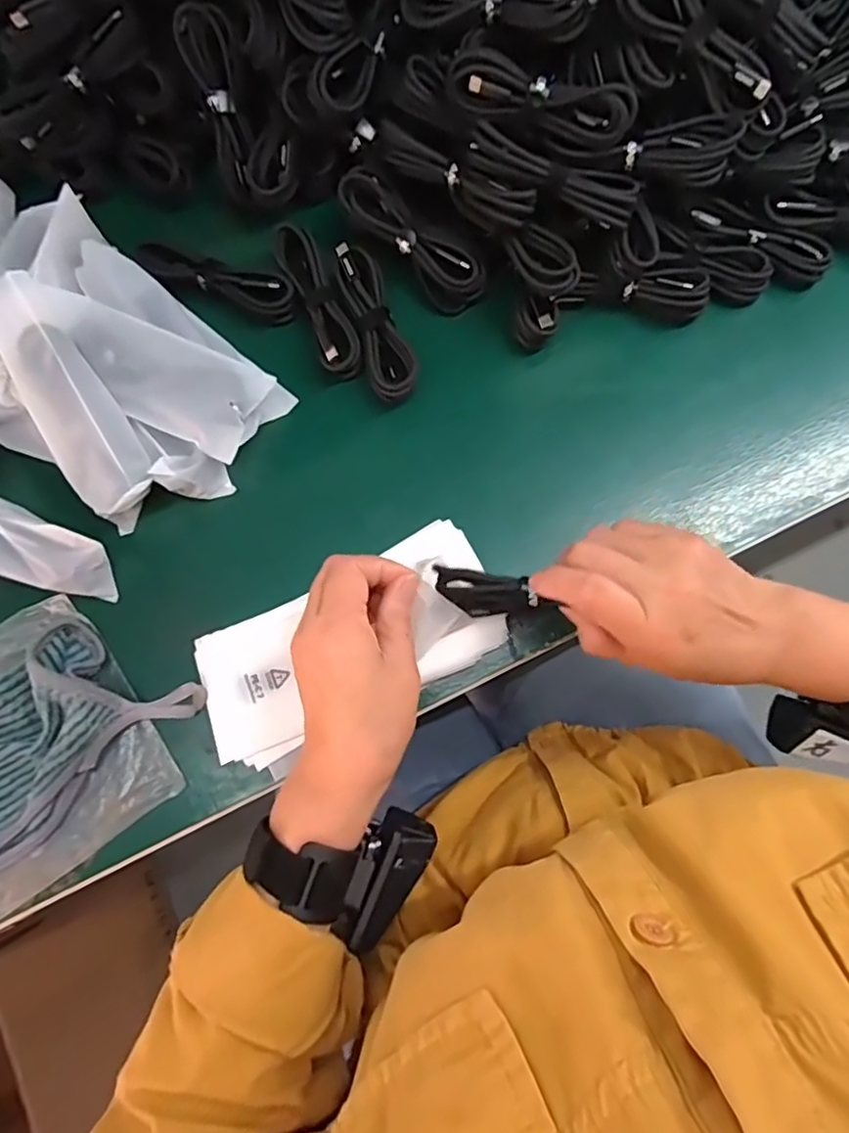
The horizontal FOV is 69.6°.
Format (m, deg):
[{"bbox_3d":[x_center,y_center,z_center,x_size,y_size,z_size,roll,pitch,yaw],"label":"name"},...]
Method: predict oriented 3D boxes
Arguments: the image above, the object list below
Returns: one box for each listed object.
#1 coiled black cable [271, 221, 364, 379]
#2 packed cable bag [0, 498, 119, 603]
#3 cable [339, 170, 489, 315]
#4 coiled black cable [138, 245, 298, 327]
[{"bbox_3d":[-0.072,-0.180,0.415,0.029,0.024,0.109,-23,80,-5],"label":"coiled black cable"},{"bbox_3d":[-0.263,-0.021,0.370,0.148,0.039,0.040,23,79,4],"label":"packed cable bag"},{"bbox_3d":[-0.008,-0.218,0.409,0.109,0.014,0.037,40,125,-10],"label":"cable"},{"bbox_3d":[-0.141,-0.193,0.417,0.105,0.018,0.029,16,79,2],"label":"coiled black cable"}]

